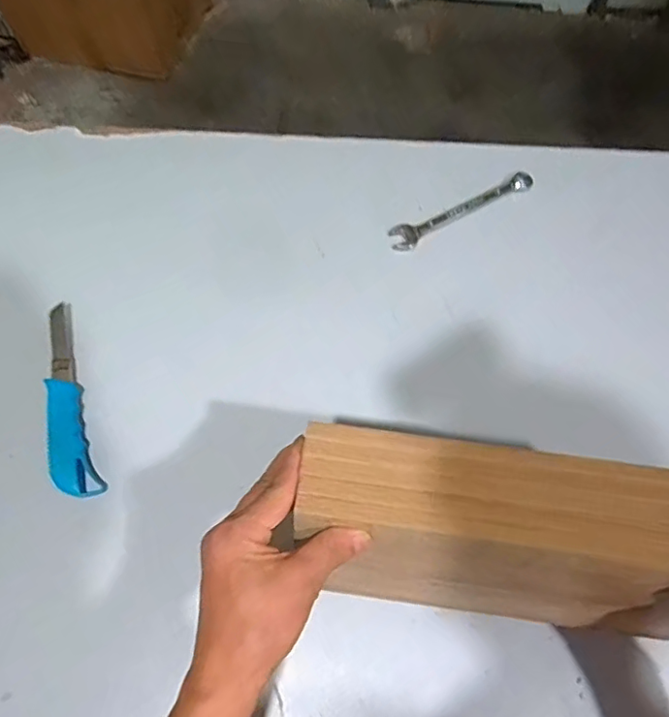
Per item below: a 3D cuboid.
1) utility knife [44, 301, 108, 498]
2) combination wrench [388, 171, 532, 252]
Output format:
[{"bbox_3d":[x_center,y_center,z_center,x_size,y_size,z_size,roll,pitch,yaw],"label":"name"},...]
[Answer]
[{"bbox_3d":[-0.272,0.038,0.551,0.041,0.025,0.208,-18,68,-9],"label":"utility knife"},{"bbox_3d":[0.154,-0.182,0.669,0.197,0.011,0.033,-28,70,-12],"label":"combination wrench"}]

